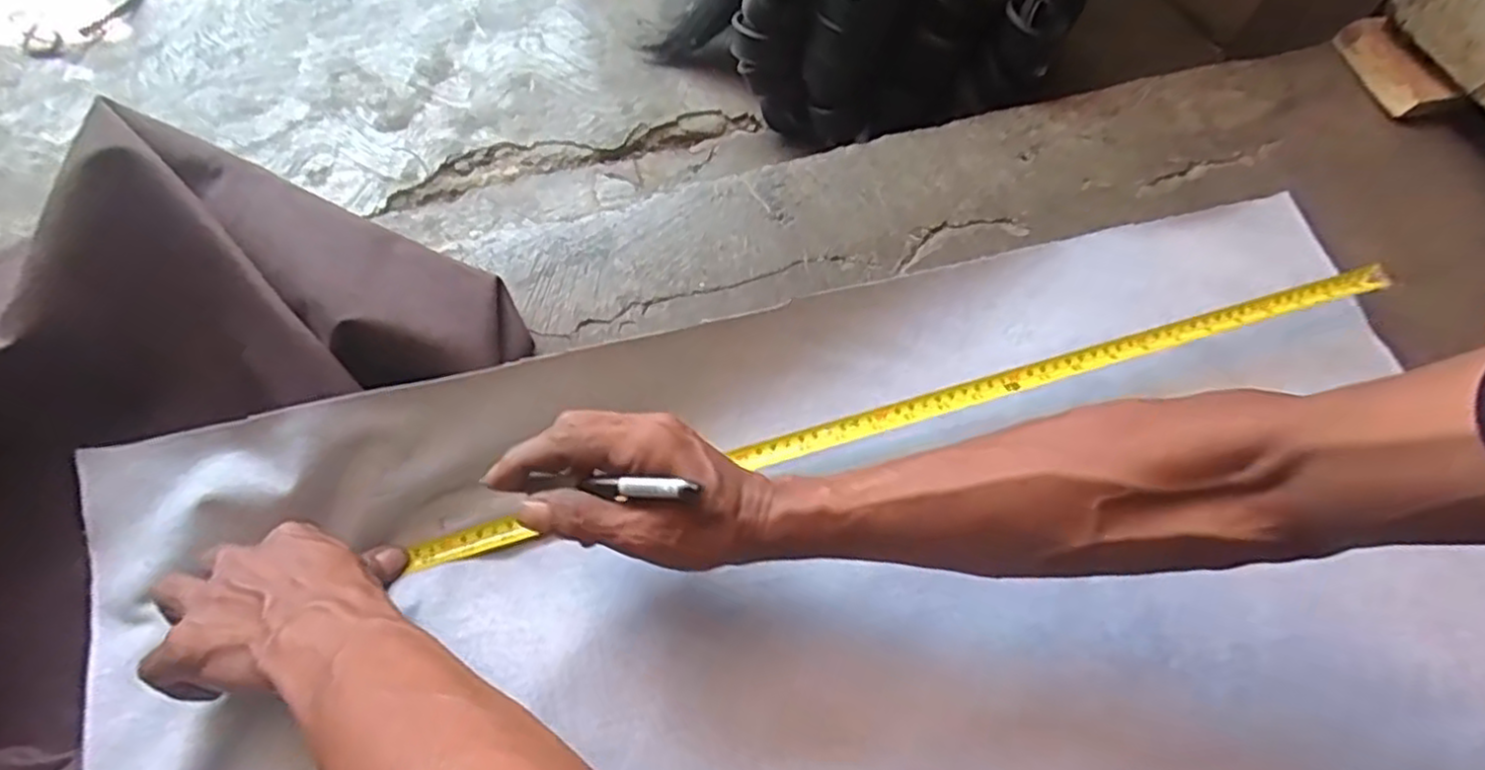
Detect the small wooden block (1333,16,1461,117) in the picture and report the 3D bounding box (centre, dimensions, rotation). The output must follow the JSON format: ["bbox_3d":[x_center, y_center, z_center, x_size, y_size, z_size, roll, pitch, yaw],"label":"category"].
[{"bbox_3d":[0.595,-0.297,0.668,0.035,0.030,0.112,-9,67,-7],"label":"small wooden block"}]

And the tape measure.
[{"bbox_3d":[0.129,0.015,0.498,0.704,0.008,0.020,-16,68,-6],"label":"tape measure"}]

